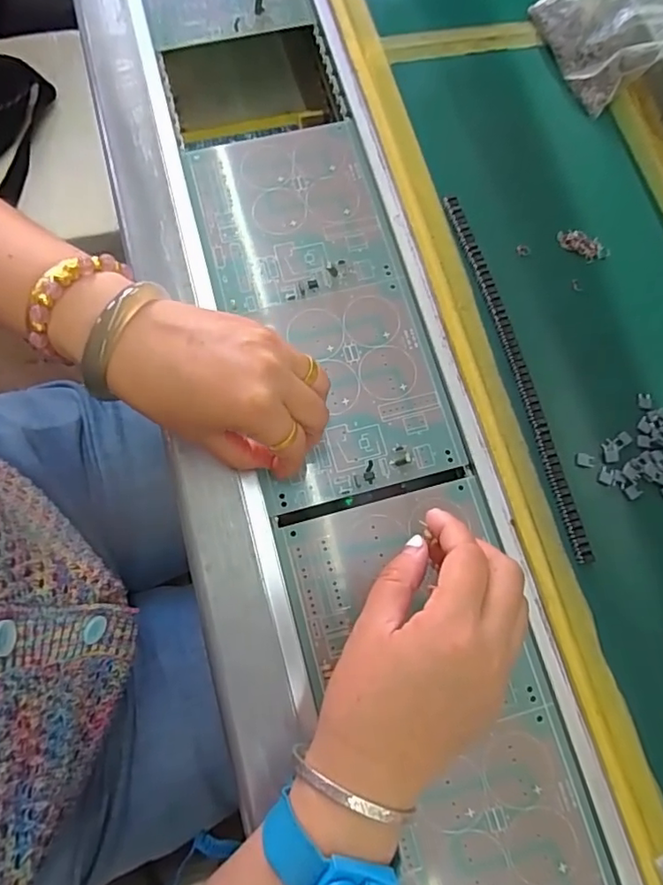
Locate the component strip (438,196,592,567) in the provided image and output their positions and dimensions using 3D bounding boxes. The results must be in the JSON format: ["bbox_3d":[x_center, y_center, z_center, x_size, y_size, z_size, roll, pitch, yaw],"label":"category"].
[{"bbox_3d":[0.110,-0.045,0.334,0.013,0.011,0.231,-15,76,-6],"label":"component strip"}]

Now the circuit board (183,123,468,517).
[{"bbox_3d":[-0.010,-0.091,0.359,0.119,0.005,0.254,-15,77,-5],"label":"circuit board"}]

